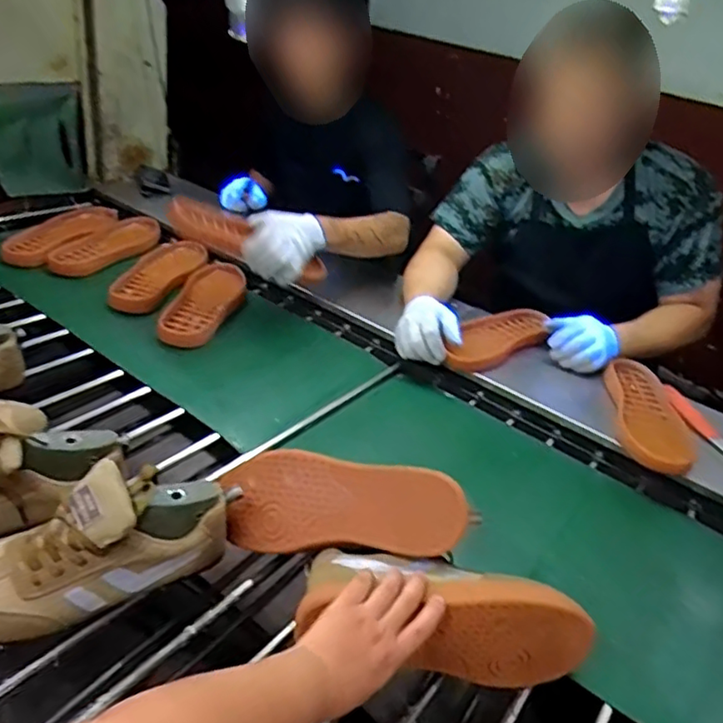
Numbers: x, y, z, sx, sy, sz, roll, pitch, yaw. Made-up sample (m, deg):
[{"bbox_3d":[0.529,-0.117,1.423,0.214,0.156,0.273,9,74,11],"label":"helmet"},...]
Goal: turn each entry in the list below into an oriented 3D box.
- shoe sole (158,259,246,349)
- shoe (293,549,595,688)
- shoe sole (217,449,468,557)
[{"bbox_3d":[-0.283,-0.117,1.159,0.107,0.035,0.295,11,35,3],"label":"shoe sole"},{"bbox_3d":[0.082,0.252,0.600,0.276,0.094,0.098,15,33,5],"label":"shoe"},{"bbox_3d":[-0.025,0.149,0.660,0.260,0.105,0.019,-6,-11,20],"label":"shoe sole"}]

